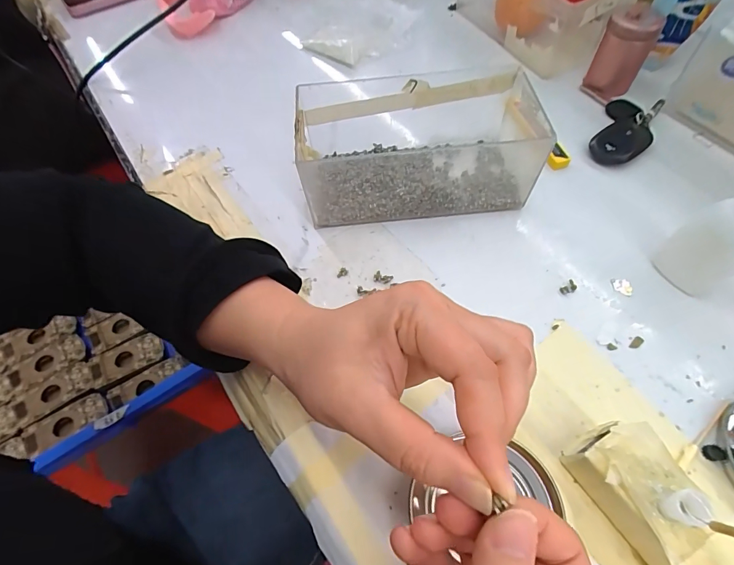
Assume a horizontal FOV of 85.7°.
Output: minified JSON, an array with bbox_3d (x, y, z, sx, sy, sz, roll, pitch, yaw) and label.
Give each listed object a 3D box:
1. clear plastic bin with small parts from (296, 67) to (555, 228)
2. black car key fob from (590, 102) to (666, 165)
[{"bbox_3d":[0.046,-0.113,0.324,0.195,0.066,0.107,-5,59,0],"label":"clear plastic bin with small parts"},{"bbox_3d":[0.237,-0.141,0.362,0.044,0.011,0.092,26,64,17],"label":"black car key fob"}]

